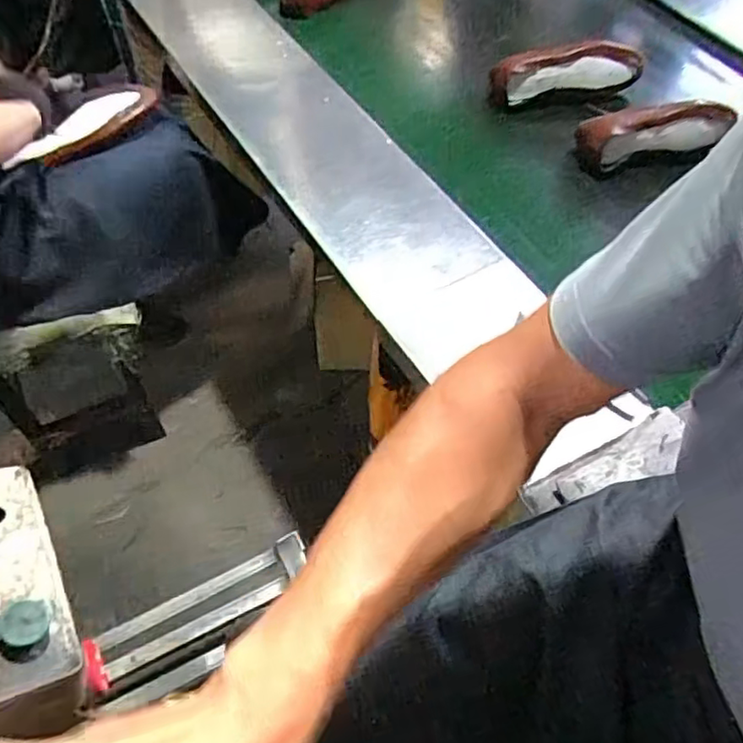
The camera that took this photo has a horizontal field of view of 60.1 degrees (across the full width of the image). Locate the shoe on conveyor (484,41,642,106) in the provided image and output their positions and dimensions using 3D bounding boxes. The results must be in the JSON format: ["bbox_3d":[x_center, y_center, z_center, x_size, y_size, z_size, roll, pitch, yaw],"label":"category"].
[{"bbox_3d":[0.359,-0.554,1.181,0.294,0.072,0.069,-15,59,-12],"label":"shoe on conveyor"}]

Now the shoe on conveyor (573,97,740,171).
[{"bbox_3d":[0.476,-0.416,1.091,0.260,0.066,0.086,-10,57,-9],"label":"shoe on conveyor"}]

